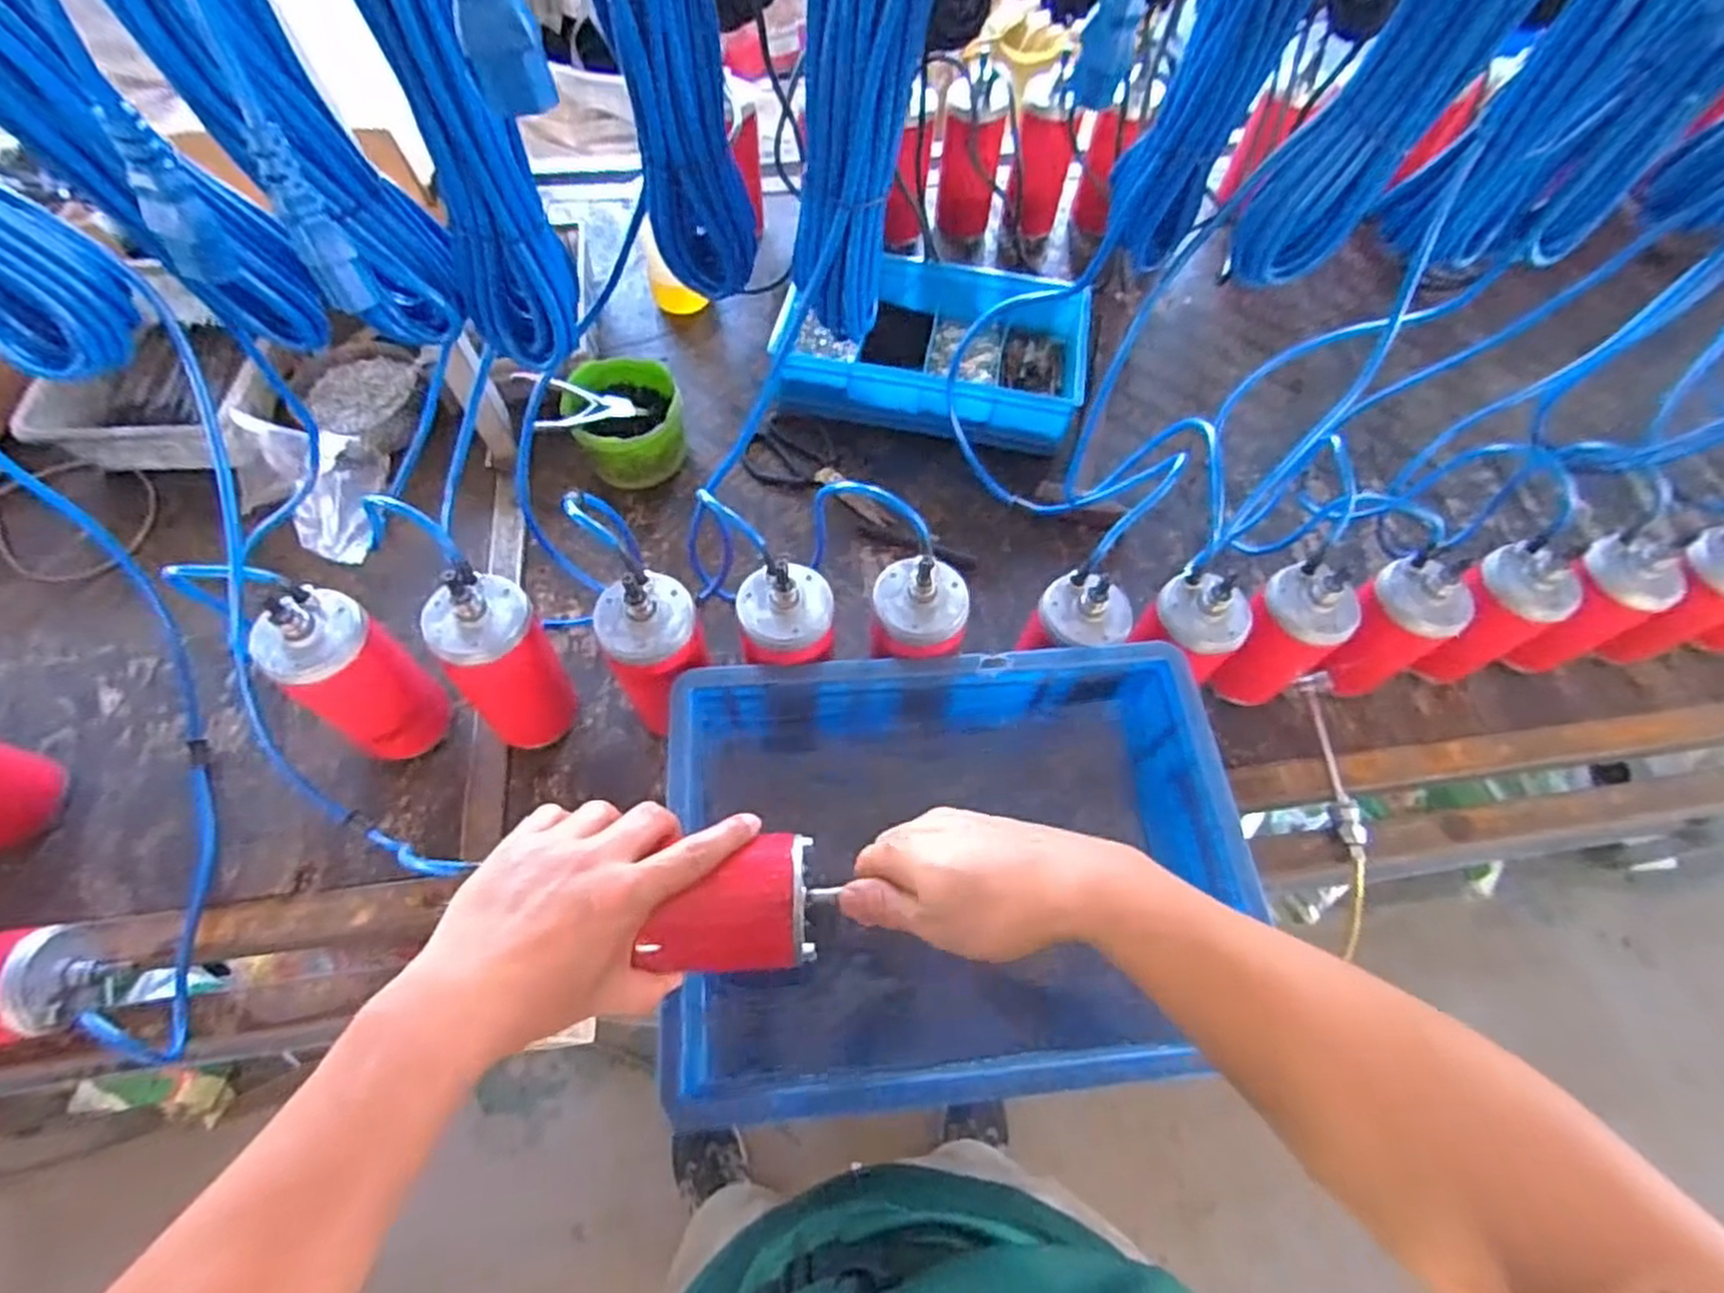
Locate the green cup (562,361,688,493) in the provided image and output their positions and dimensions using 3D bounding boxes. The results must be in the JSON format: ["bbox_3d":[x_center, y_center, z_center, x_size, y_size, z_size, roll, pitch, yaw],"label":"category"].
[{"bbox_3d":[-0.248,-0.240,0.806,0.114,0.078,0.114,1,63,-2],"label":"green cup"}]

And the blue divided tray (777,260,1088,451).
[{"bbox_3d":[0.083,-0.346,0.885,0.351,0.079,0.229,9,63,2],"label":"blue divided tray"}]

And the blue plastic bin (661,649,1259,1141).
[{"bbox_3d":[0.068,0.165,0.578,0.397,0.147,0.300,-4,63,-4],"label":"blue plastic bin"}]

